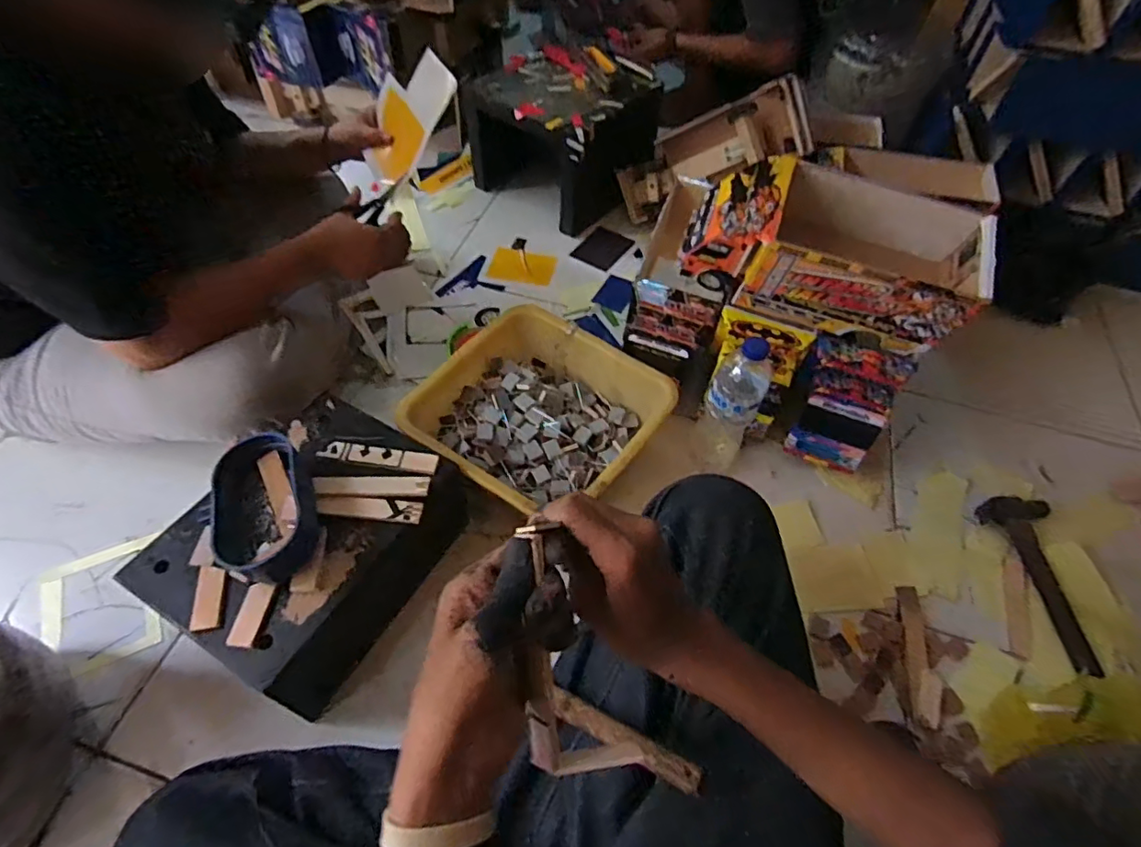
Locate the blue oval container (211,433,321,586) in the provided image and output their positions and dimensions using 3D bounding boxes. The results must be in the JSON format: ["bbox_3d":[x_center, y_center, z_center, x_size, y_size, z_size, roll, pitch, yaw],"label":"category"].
[{"bbox_3d":[-0.302,0.080,0.564,0.084,0.058,0.146,-15,56,-16],"label":"blue oval container"}]

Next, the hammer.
[{"bbox_3d":[0.621,0.200,0.740,0.095,0.028,0.234,1,53,-4],"label":"hammer"}]

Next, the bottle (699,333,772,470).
[{"bbox_3d":[0.211,-0.031,0.739,0.067,0.210,0.070,31,57,17],"label":"bottle"}]

